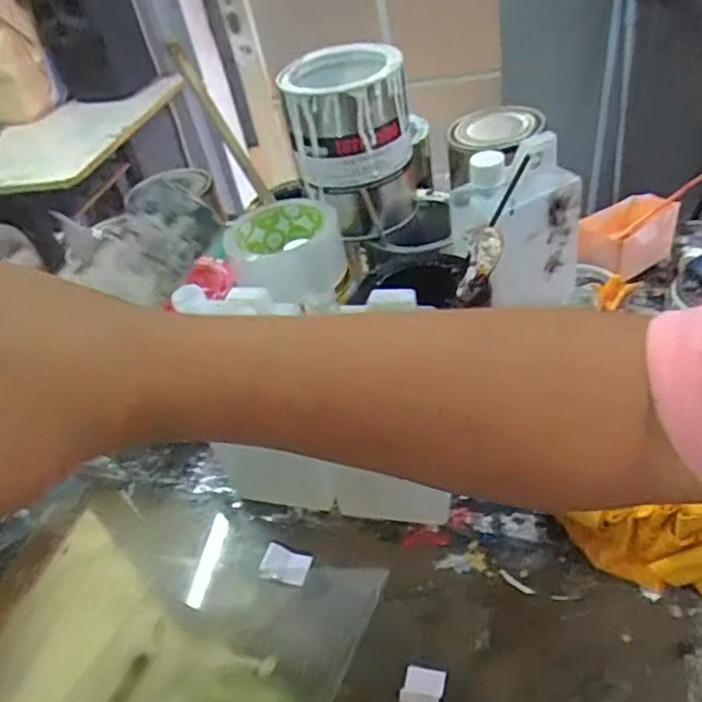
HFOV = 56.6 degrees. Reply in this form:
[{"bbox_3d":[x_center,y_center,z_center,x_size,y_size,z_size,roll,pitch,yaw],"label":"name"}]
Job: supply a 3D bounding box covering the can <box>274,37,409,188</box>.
[{"bbox_3d":[-0.003,-0.207,0.566,0.101,0.089,0.105,-10,40,3],"label":"can"}]

